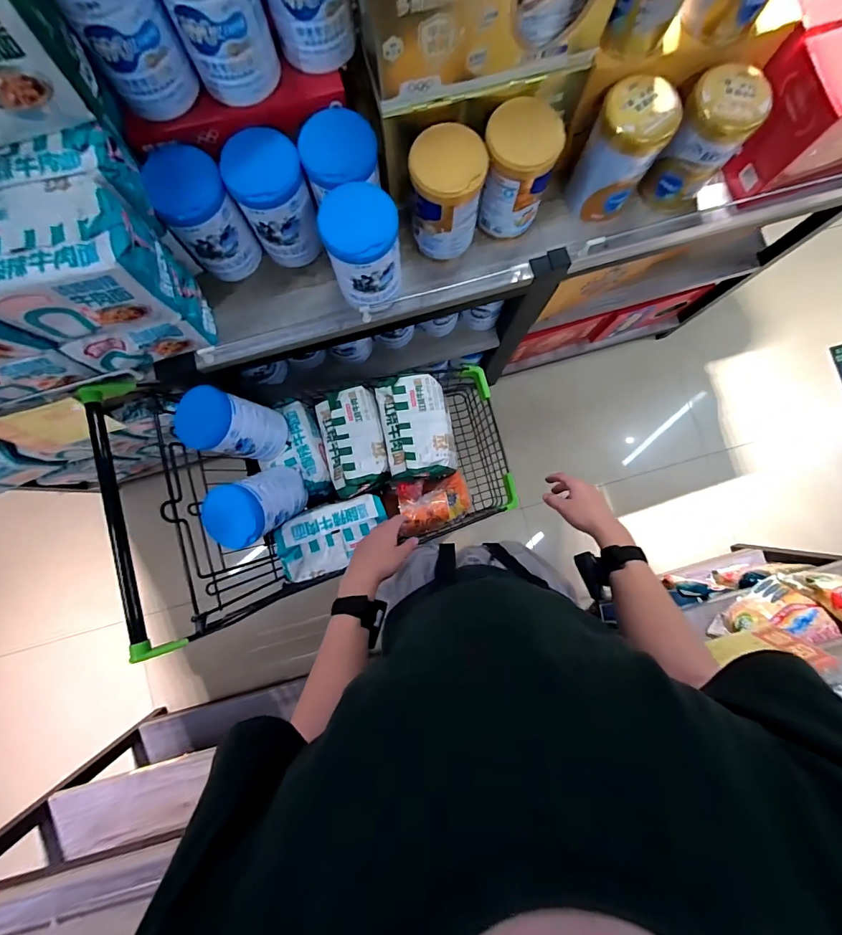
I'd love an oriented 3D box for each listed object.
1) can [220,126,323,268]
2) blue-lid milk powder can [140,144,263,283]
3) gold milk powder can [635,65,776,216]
[{"bbox_3d":[-0.263,-0.485,0.748,0.133,0.179,0.126,-24,82,-1],"label":"can"},{"bbox_3d":[-0.396,-0.462,0.762,0.122,0.190,0.124,-34,82,-3],"label":"blue-lid milk powder can"},{"bbox_3d":[0.522,-0.599,0.769,0.116,0.221,0.117,0,82,2],"label":"gold milk powder can"}]

